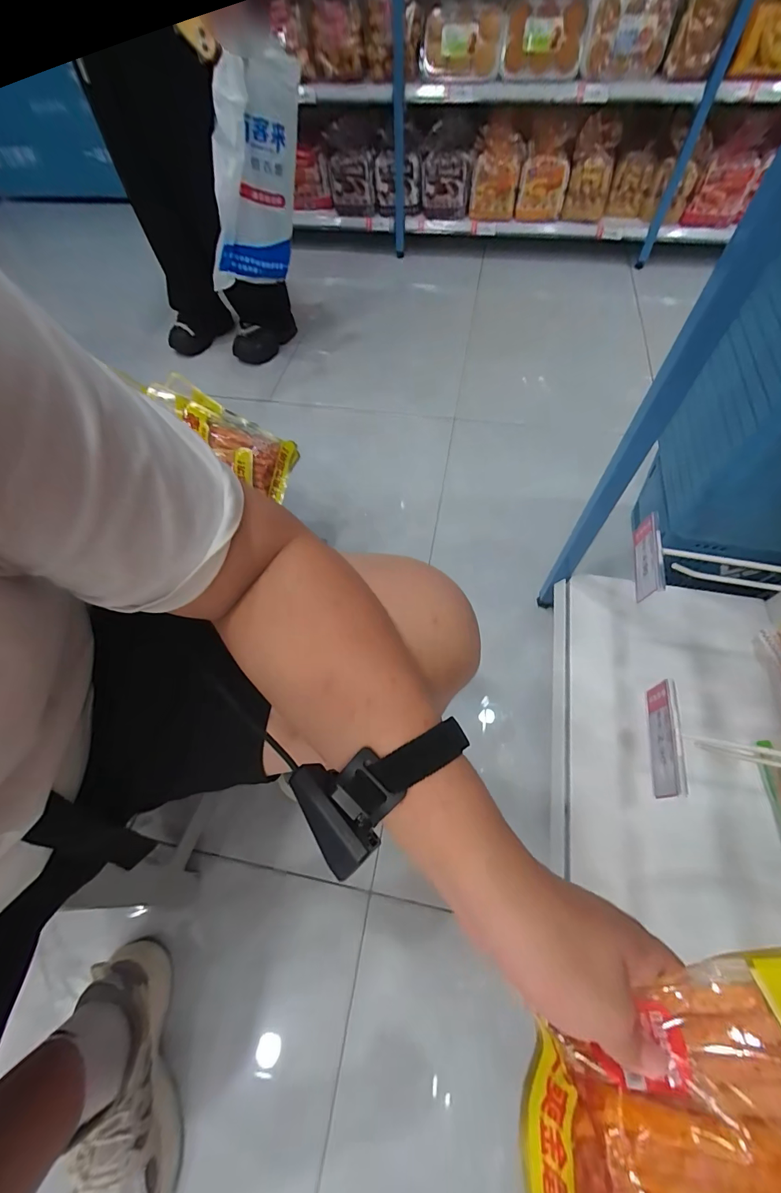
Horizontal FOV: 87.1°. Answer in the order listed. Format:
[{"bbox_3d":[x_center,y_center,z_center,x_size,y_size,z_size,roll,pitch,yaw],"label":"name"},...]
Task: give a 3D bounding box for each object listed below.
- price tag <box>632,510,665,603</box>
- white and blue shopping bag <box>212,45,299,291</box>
[{"bbox_3d":[0.288,-0.045,0.459,0.009,0.035,0.096,18,65,-18],"label":"price tag"},{"bbox_3d":[-0.286,-0.900,0.894,0.093,0.383,0.234,47,56,5],"label":"white and blue shopping bag"}]

